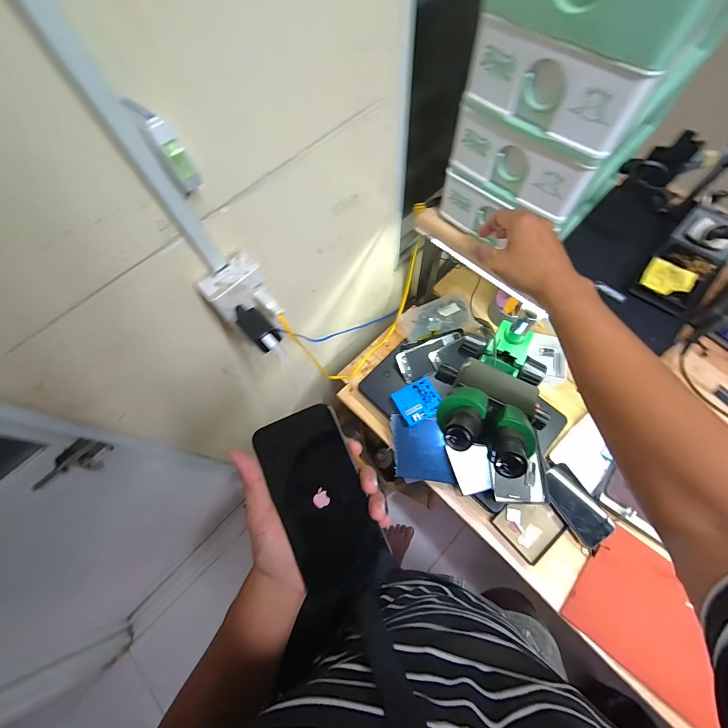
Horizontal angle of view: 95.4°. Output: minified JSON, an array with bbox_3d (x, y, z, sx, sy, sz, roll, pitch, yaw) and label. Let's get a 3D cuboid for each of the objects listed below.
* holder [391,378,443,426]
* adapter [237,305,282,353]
[{"bbox_3d":[0.117,0.081,0.719,0.096,0.011,0.084,-27,69,-8],"label":"holder"},{"bbox_3d":[-0.131,-0.044,0.414,0.031,0.033,0.070,-42,71,-13],"label":"adapter"}]

